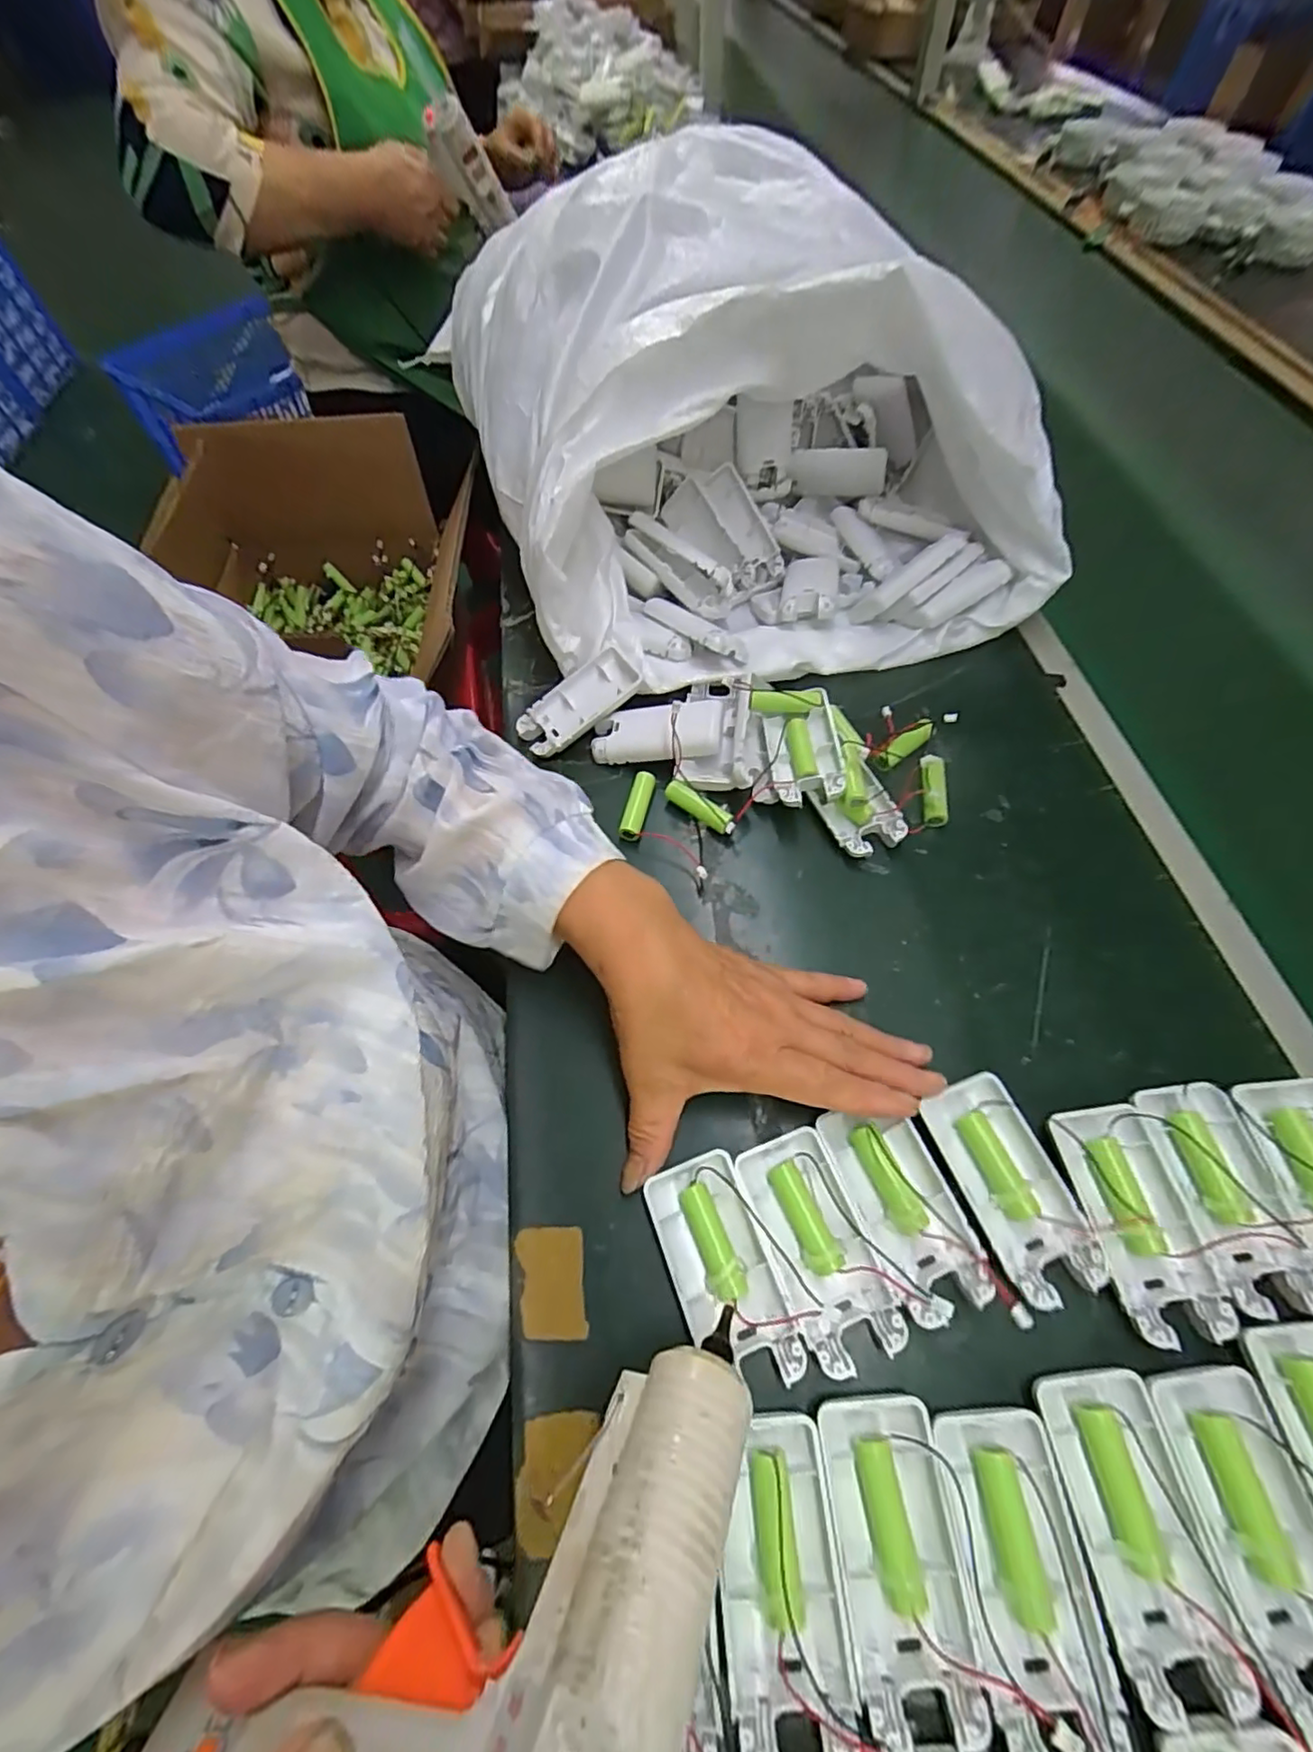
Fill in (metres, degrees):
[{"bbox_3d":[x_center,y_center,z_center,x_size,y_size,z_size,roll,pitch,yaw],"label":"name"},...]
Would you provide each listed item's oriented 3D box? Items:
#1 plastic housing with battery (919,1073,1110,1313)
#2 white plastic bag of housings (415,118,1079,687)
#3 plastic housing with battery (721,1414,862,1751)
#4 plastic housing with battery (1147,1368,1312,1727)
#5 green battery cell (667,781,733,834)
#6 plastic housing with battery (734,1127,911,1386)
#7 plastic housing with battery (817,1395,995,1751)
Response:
[{"bbox_3d":[0.169,0.148,0.304,0.042,0.015,0.094,-19,63,-8],"label":"plastic housing with battery"},{"bbox_3d":[0.056,-0.395,0.526,0.407,0.203,0.463,-11,62,-4],"label":"white plastic bag of housings"},{"bbox_3d":[0.048,0.270,0.242,0.044,0.018,0.095,-5,62,-1],"label":"plastic housing with battery"},{"bbox_3d":[0.231,0.250,0.243,0.047,0.013,0.093,-3,62,0],"label":"plastic housing with battery"},{"bbox_3d":[0.028,-0.047,0.426,0.051,0.012,0.012,37,69,20],"label":"green battery cell"},{"bbox_3d":[0.075,0.173,0.298,0.042,0.018,0.093,-19,63,-8],"label":"plastic housing with battery"},{"bbox_3d":[0.095,0.261,0.242,0.048,0.015,0.094,-5,62,0],"label":"plastic housing with battery"}]

